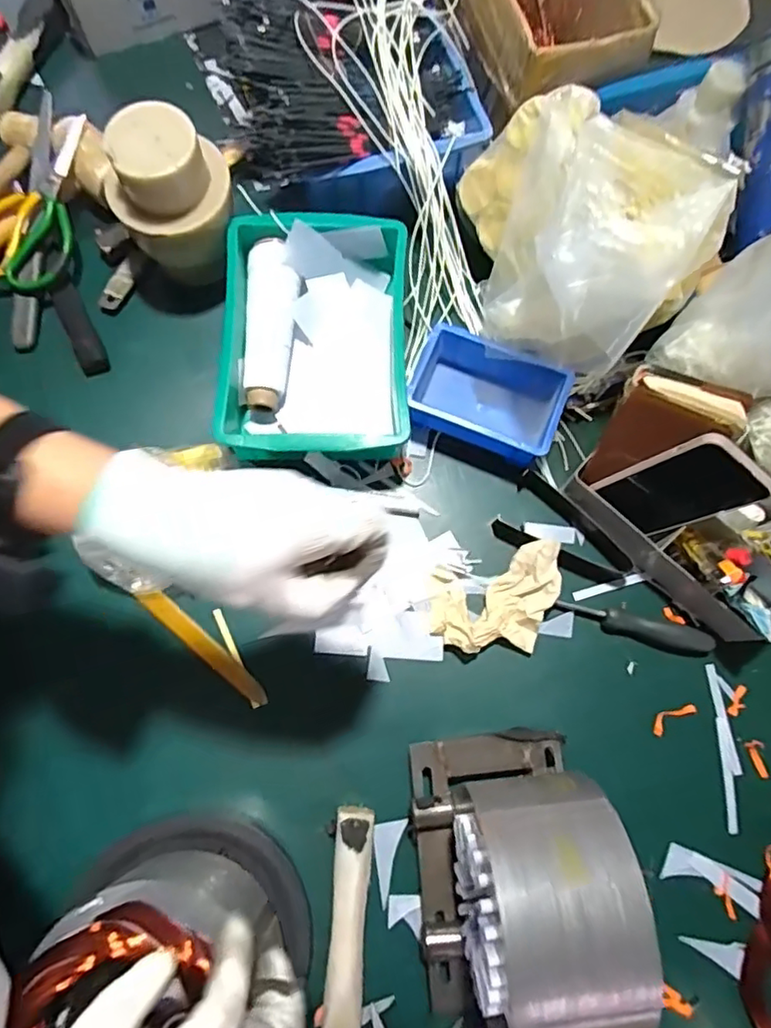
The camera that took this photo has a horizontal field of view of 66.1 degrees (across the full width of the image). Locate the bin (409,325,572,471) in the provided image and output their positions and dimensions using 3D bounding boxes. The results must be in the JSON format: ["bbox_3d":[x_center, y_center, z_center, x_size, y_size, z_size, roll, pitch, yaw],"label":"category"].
[{"bbox_3d":[0.101,-0.117,0.599,0.148,0.047,0.103,23,77,4],"label":"bin"}]

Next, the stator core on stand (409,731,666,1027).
[{"bbox_3d":[0.095,0.279,0.434,0.138,0.186,0.201,-7,77,-3],"label":"stator core on stand"}]

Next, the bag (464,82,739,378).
[{"bbox_3d":[0.179,-0.260,0.536,0.167,0.151,0.241,-6,77,-3],"label":"bag"}]

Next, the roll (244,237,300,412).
[{"bbox_3d":[-0.118,-0.189,0.605,0.050,0.052,0.167,3,76,-1],"label":"roll"}]

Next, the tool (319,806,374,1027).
[{"bbox_3d":[-0.032,0.348,0.484,0.029,0.040,0.199,5,76,0],"label":"tool"}]

